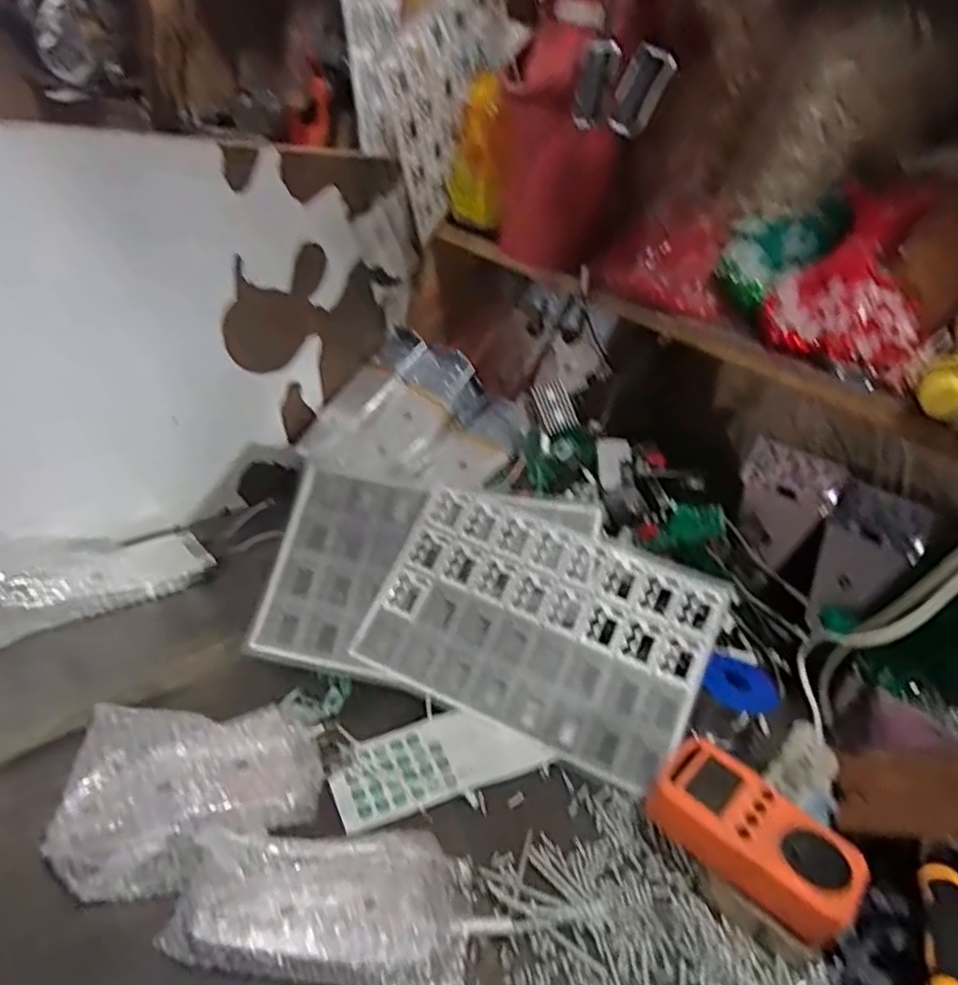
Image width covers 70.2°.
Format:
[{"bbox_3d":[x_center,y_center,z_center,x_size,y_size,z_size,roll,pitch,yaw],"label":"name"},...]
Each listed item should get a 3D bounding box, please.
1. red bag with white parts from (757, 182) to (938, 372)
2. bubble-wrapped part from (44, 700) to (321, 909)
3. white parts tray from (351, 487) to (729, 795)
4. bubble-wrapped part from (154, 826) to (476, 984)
[{"bbox_3d":[0.271,-0.153,0.485,0.103,0.107,0.071,25,34,23],"label":"red bag with white parts"},{"bbox_3d":[-0.178,0.188,0.433,0.152,0.049,0.103,-3,34,-20],"label":"bubble-wrapped part"},{"bbox_3d":[0.050,0.107,0.552,0.261,0.017,0.175,23,73,11],"label":"white parts tray"},{"bbox_3d":[-0.087,0.232,0.395,0.167,0.061,0.083,9,32,-2],"label":"bubble-wrapped part"}]

